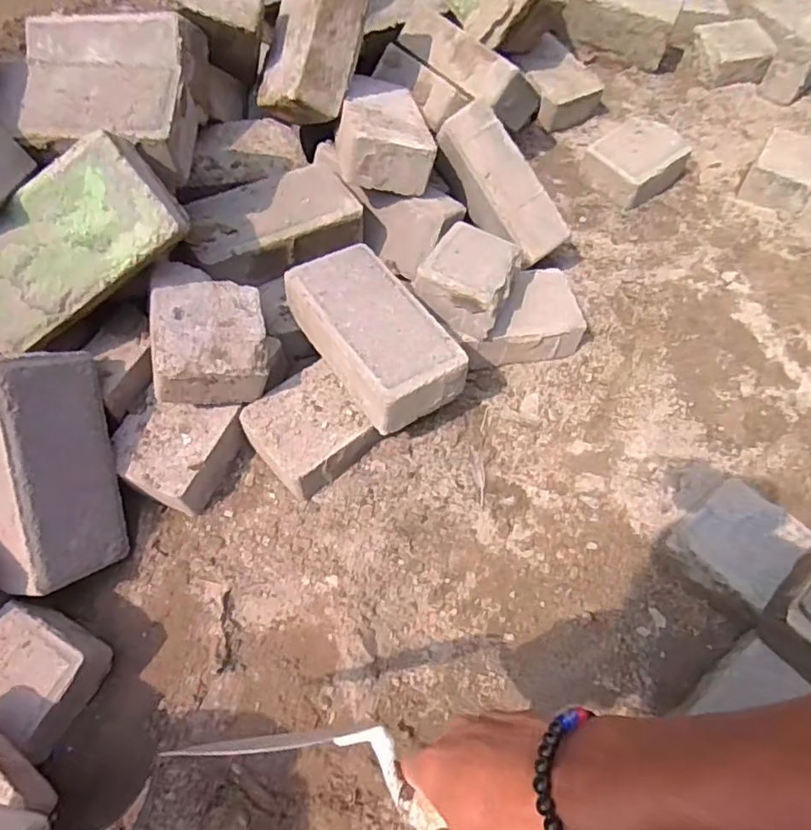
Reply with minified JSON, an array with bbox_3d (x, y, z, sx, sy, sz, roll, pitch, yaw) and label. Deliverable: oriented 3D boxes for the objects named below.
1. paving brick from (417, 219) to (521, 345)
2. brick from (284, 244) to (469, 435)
[{"bbox_3d":[0.073,-0.160,0.685,0.101,0.051,0.118,26,63,11],"label":"paving brick"},{"bbox_3d":[-0.035,-0.090,0.640,0.111,0.061,0.212,-31,67,-18],"label":"brick"}]

